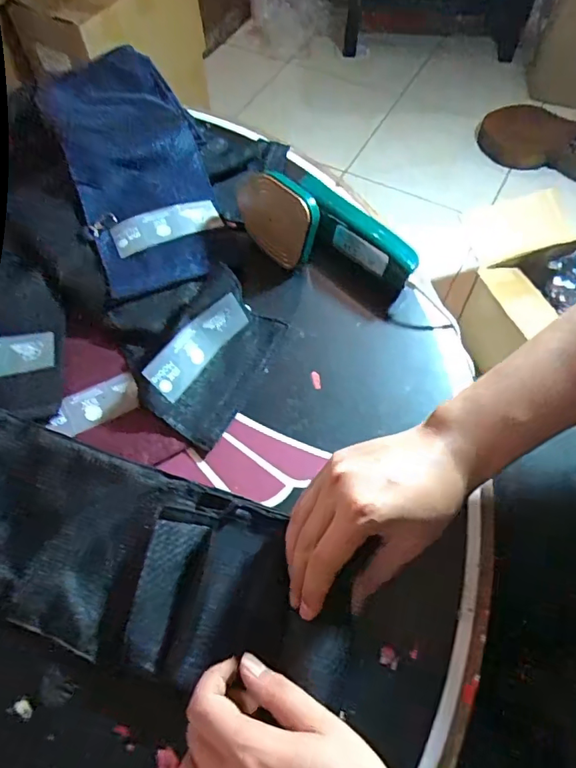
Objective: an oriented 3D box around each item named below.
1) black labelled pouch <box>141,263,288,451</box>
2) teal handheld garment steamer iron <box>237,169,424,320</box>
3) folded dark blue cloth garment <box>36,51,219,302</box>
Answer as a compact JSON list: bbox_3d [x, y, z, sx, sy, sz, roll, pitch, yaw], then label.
[{"bbox_3d":[-0.070,-0.032,0.465,0.098,0.033,0.150,30,66,14],"label":"black labelled pouch"},{"bbox_3d":[0.032,-0.159,0.506,0.204,0.074,0.081,32,66,14],"label":"teal handheld garment steamer iron"},{"bbox_3d":[-0.168,-0.247,0.557,0.142,0.063,0.331,-21,65,-12],"label":"folded dark blue cloth garment"}]

